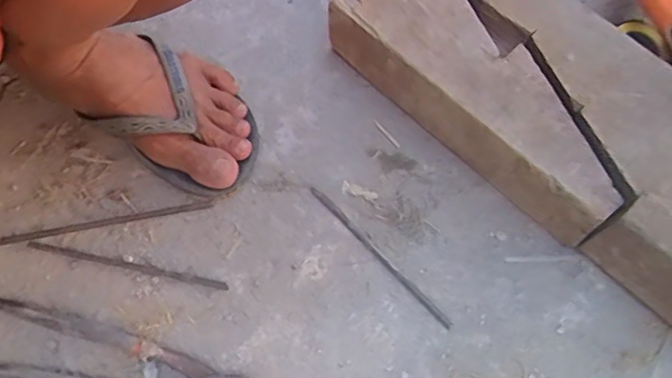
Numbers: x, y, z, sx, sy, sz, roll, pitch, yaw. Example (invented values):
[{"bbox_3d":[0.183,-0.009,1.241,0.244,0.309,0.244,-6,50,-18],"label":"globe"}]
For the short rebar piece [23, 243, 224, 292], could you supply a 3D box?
[{"bbox_3d":[-0.176,0.066,0.472,0.172,0.004,0.007,12,67,3],"label":"short rebar piece"}]

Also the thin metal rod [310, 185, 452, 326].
[{"bbox_3d":[0.037,0.057,0.486,0.008,0.005,0.169,-40,74,-17],"label":"thin metal rod"}]

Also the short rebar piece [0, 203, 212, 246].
[{"bbox_3d":[-0.201,0.029,0.488,0.178,0.004,0.009,-10,68,-7],"label":"short rebar piece"}]

